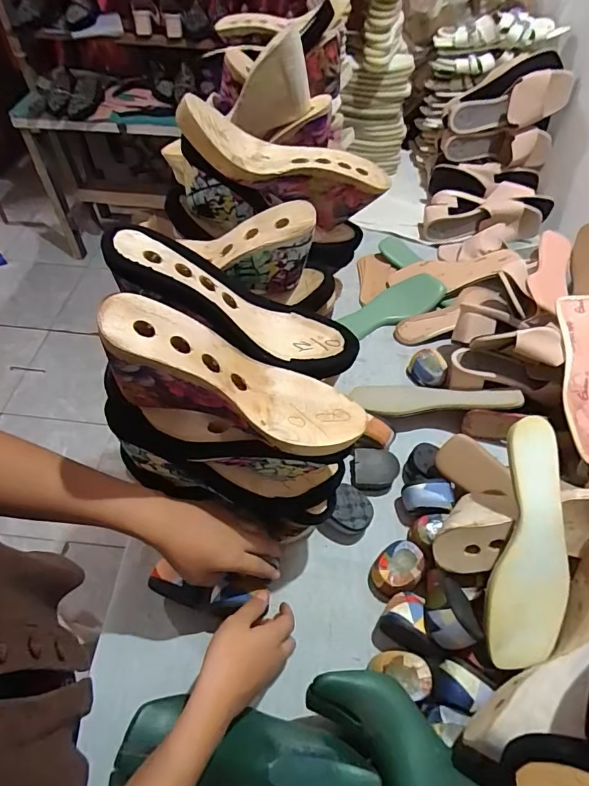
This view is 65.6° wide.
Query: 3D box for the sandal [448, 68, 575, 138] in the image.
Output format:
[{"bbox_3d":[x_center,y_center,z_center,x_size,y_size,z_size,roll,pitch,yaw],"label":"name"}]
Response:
[{"bbox_3d":[0.446,-0.589,0.945,0.239,0.093,0.073,-8,49,22],"label":"sandal"}]

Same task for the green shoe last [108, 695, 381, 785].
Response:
[{"bbox_3d":[-0.043,0.322,0.399,0.222,0.071,0.080,9,52,4],"label":"green shoe last"}]

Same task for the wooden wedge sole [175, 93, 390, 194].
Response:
[{"bbox_3d":[-0.011,-0.276,0.533,0.244,0.081,0.080,6,51,-14],"label":"wooden wedge sole"}]

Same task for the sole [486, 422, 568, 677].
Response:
[{"bbox_3d":[0.239,0.150,0.462,0.072,0.014,0.242,7,84,2],"label":"sole"}]

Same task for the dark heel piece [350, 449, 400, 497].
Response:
[{"bbox_3d":[0.108,0.108,0.620,0.063,0.020,0.059,2,52,-1],"label":"dark heel piece"}]

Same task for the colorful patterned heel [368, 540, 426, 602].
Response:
[{"bbox_3d":[0.118,0.208,0.536,0.066,0.037,0.052,-28,58,-22],"label":"colorful patterned heel"}]

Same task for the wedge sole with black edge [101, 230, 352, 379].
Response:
[{"bbox_3d":[-0.058,-0.084,0.441,0.248,0.062,0.094,23,48,-22],"label":"wedge sole with black edge"}]

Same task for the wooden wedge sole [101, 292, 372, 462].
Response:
[{"bbox_3d":[-0.058,-0.003,0.393,0.231,0.083,0.080,23,47,-27],"label":"wooden wedge sole"}]

